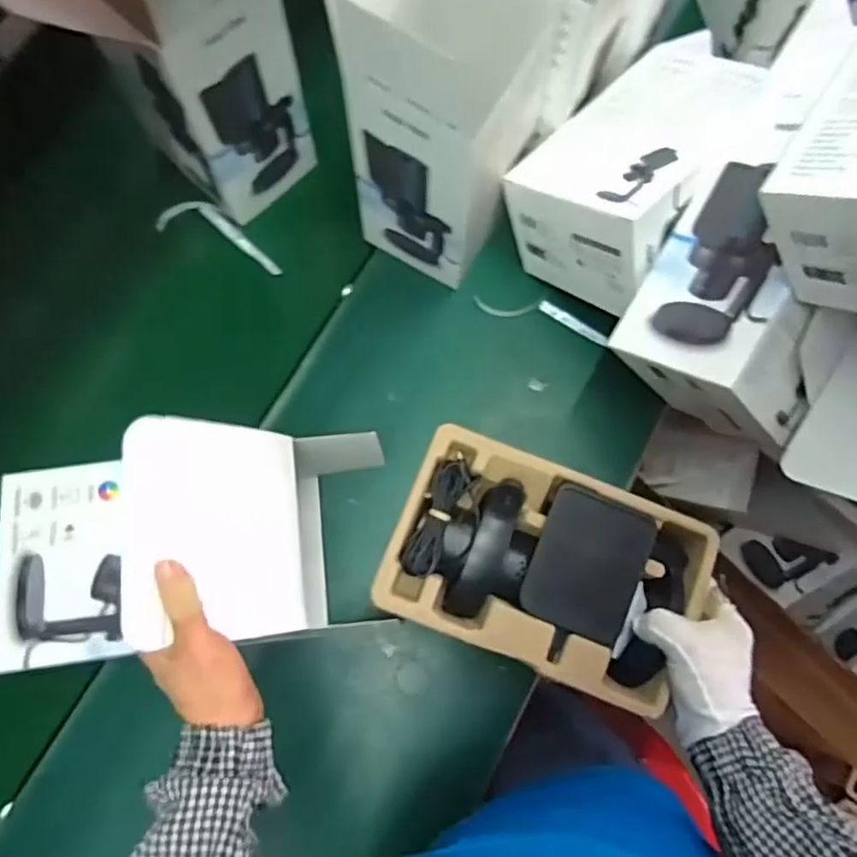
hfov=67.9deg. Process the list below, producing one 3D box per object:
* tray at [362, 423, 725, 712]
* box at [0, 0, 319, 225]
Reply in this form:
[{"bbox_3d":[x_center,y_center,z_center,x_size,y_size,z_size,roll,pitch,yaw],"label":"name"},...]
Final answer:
[{"bbox_3d":[0.088,0.105,0.485,0.225,0.052,0.145,20,77,5],"label":"tray"},{"bbox_3d":[-0.242,-0.335,0.550,0.187,0.284,0.180,-42,80,-10],"label":"box"}]

